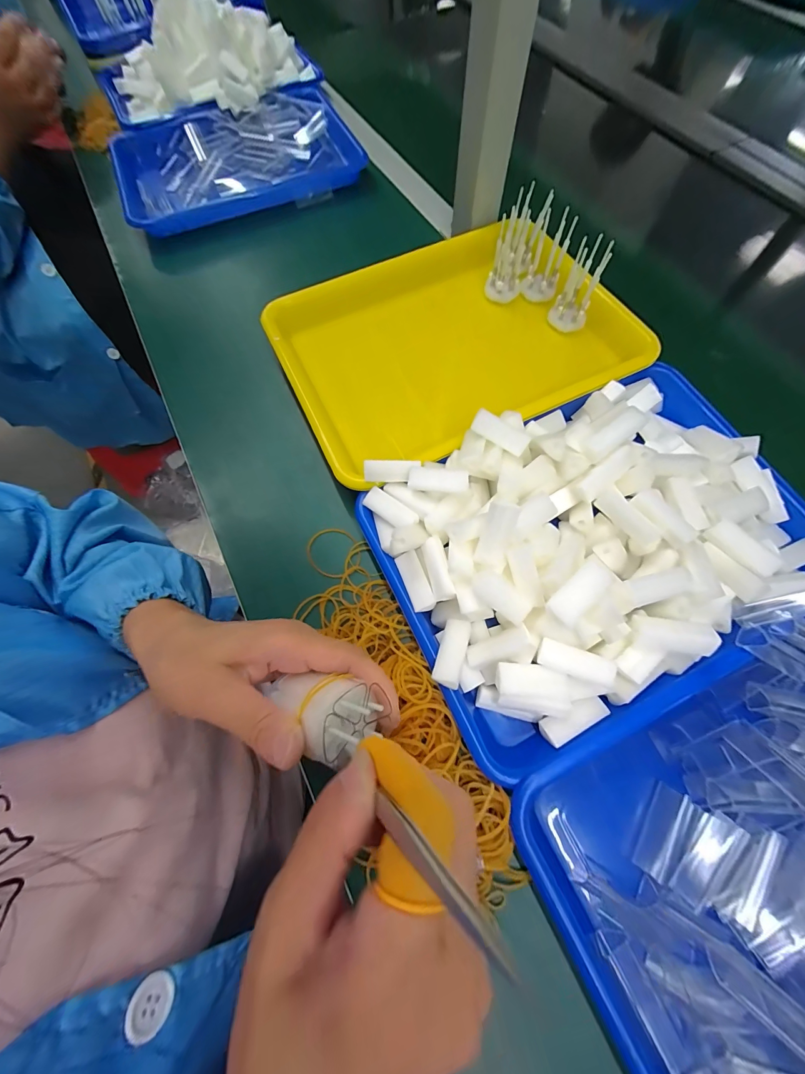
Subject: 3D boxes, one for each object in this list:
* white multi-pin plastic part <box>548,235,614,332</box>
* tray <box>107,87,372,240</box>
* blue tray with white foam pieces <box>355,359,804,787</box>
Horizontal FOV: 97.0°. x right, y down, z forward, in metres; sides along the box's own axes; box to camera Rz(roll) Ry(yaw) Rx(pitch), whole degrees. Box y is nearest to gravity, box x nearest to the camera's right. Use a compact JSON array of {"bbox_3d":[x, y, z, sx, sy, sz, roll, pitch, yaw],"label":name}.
[{"bbox_3d":[0.178,-0.249,0.355,0.034,0.076,0.028,25,40,10],"label":"white multi-pin plastic part"},{"bbox_3d":[-0.244,-0.559,0.521,0.342,0.038,0.241,-23,70,-8],"label":"tray"},{"bbox_3d":[0.154,-0.005,0.275,0.331,0.066,0.234,-24,70,-8],"label":"blue tray with white foam pieces"}]

